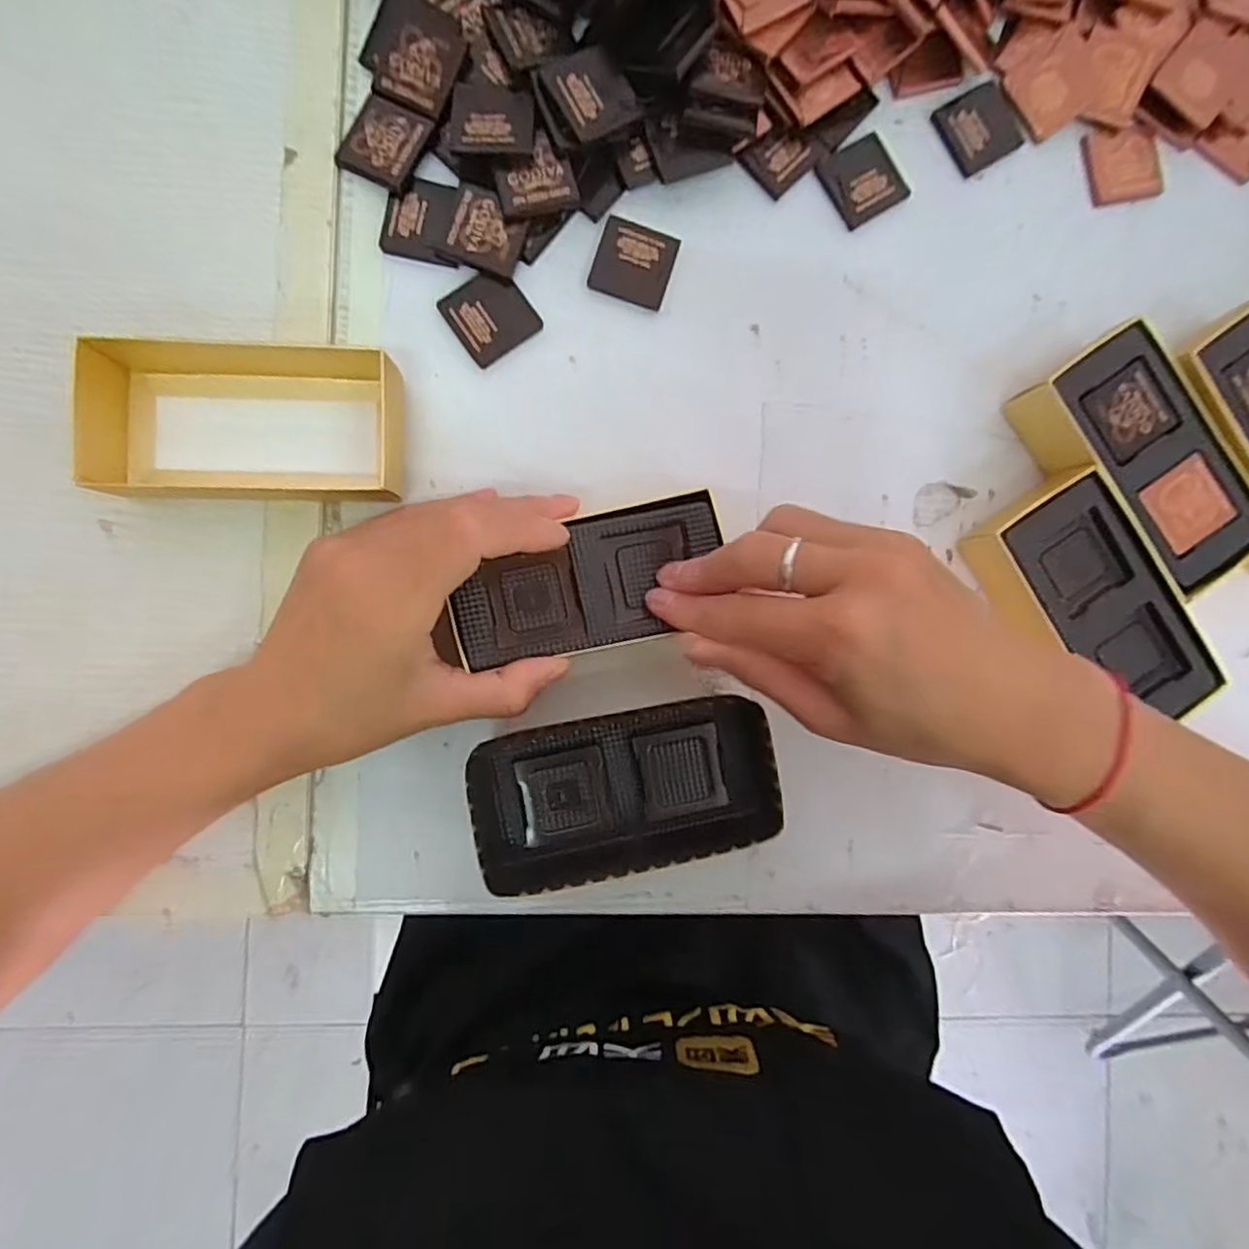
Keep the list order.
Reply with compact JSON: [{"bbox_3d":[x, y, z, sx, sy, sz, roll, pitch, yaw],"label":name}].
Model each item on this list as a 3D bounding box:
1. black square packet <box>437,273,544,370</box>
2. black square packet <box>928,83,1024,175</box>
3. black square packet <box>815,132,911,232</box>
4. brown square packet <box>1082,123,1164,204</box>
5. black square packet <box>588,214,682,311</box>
[{"bbox_3d":[-0.058,-0.135,0.288,0.034,0.004,0.034,-36,93,-4],"label":"black square packet"},{"bbox_3d":[0.164,-0.230,0.305,0.035,0.004,0.033,-32,93,-4],"label":"black square packet"},{"bbox_3d":[0.110,-0.205,0.305,0.036,0.004,0.034,-33,93,-4],"label":"black square packet"},{"bbox_3d":[0.237,-0.218,0.312,0.036,0.005,0.032,-13,91,-5],"label":"brown square packet"},{"bbox_3d":[0.005,-0.161,0.293,0.034,0.004,0.033,17,88,-5],"label":"black square packet"}]

